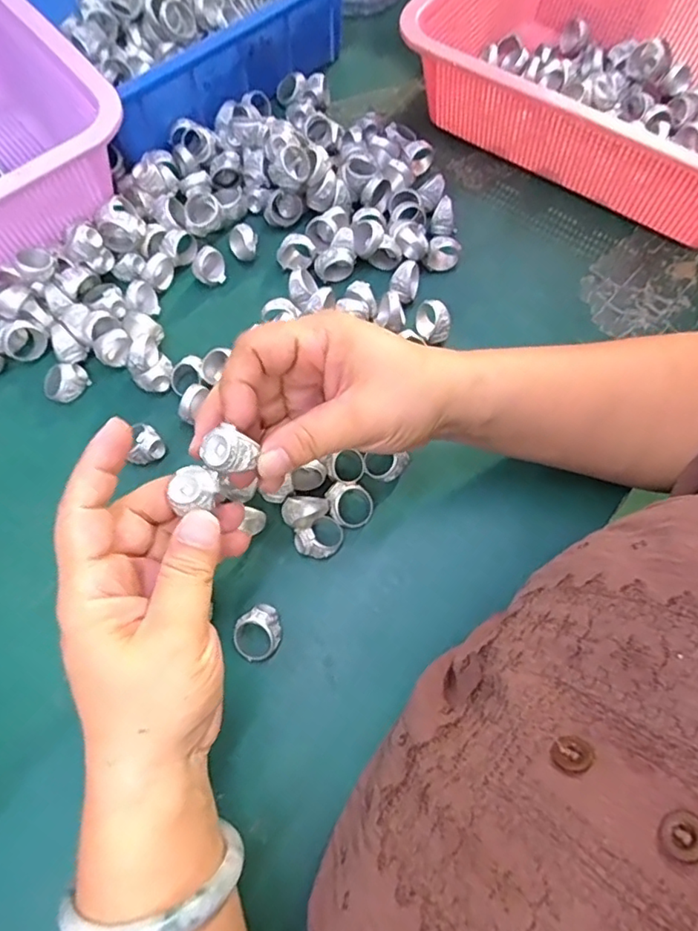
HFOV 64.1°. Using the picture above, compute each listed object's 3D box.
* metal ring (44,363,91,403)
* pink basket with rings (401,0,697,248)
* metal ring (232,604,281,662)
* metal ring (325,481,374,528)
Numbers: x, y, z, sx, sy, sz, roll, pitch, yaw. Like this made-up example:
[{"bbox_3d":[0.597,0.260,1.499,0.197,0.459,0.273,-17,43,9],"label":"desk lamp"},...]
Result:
[{"bbox_3d":[-0.188,-0.056,0.368,0.025,0.017,0.027,1,68,-1],"label":"metal ring"},{"bbox_3d":[0.216,-0.304,0.438,0.299,0.084,0.237,35,71,12],"label":"pink basket with rings"},{"bbox_3d":[-0.049,0.092,0.305,0.028,0.020,0.023,-35,73,-14],"label":"metal ring"},{"bbox_3d":[0.001,0.023,0.336,0.031,0.009,0.027,47,67,-17],"label":"metal ring"}]

